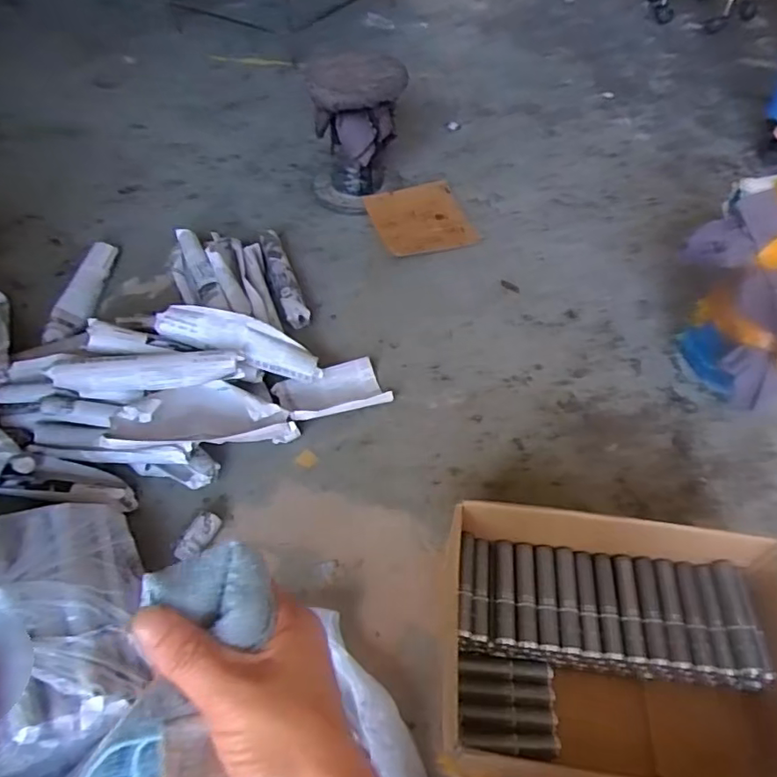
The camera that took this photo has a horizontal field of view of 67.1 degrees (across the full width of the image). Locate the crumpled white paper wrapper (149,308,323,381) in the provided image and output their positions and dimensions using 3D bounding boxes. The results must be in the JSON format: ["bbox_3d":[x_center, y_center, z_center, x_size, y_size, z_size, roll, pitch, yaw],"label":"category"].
[{"bbox_3d":[-0.247,-0.082,0.983,0.277,0.053,0.068,19,52,-7],"label":"crumpled white paper wrapper"}]

